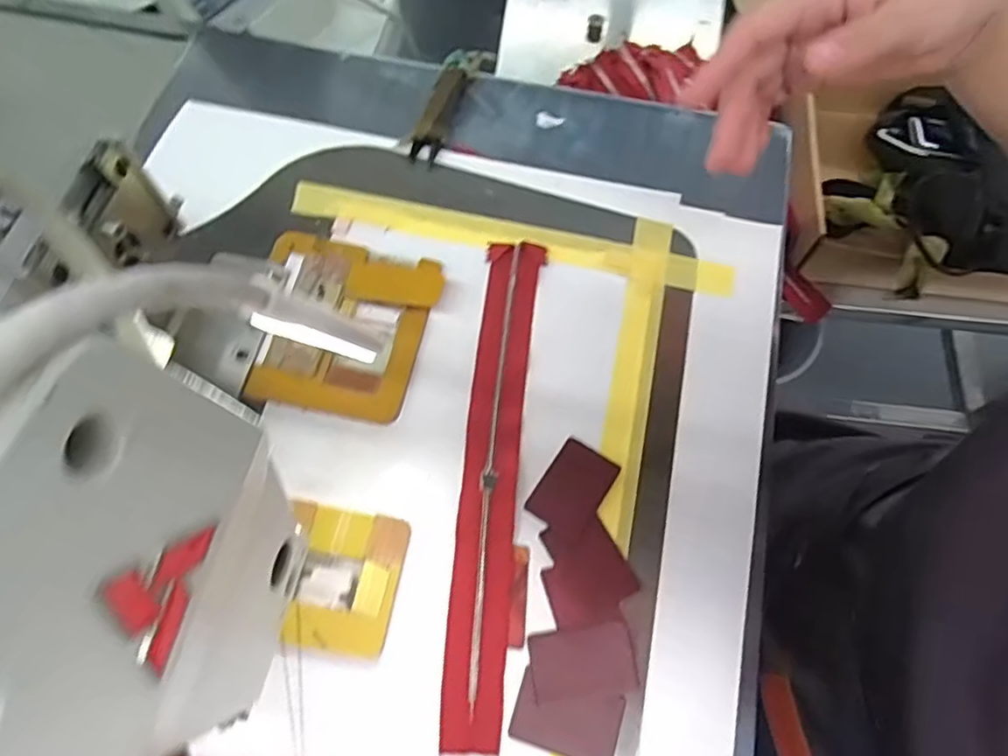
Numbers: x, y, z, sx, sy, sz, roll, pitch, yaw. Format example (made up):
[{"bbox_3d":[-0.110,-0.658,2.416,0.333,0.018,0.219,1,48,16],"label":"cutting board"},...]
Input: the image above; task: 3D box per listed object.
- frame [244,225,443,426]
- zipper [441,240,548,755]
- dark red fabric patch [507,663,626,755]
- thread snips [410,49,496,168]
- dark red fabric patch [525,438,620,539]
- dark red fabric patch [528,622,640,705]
[{"bbox_3d":[-0.102,-0.034,0.401,0.108,0.010,0.112,12,68,5],"label":"frame"},{"bbox_3d":[-0.006,0.046,0.371,0.035,0.008,0.288,6,67,2],"label":"zipper"},{"bbox_3d":[0.031,0.168,0.324,0.052,0.004,0.034,17,68,7],"label":"dark red fabric patch"},{"bbox_3d":[-0.043,-0.205,0.483,0.030,0.011,0.110,22,69,9],"label":"thread snips"},{"bbox_3d":[0.039,0.061,0.368,0.034,0.004,0.050,31,70,12],"label":"dark red fabric patch"},{"bbox_3d":[0.040,0.144,0.333,0.052,0.004,0.032,-7,67,-3],"label":"dark red fabric patch"}]

